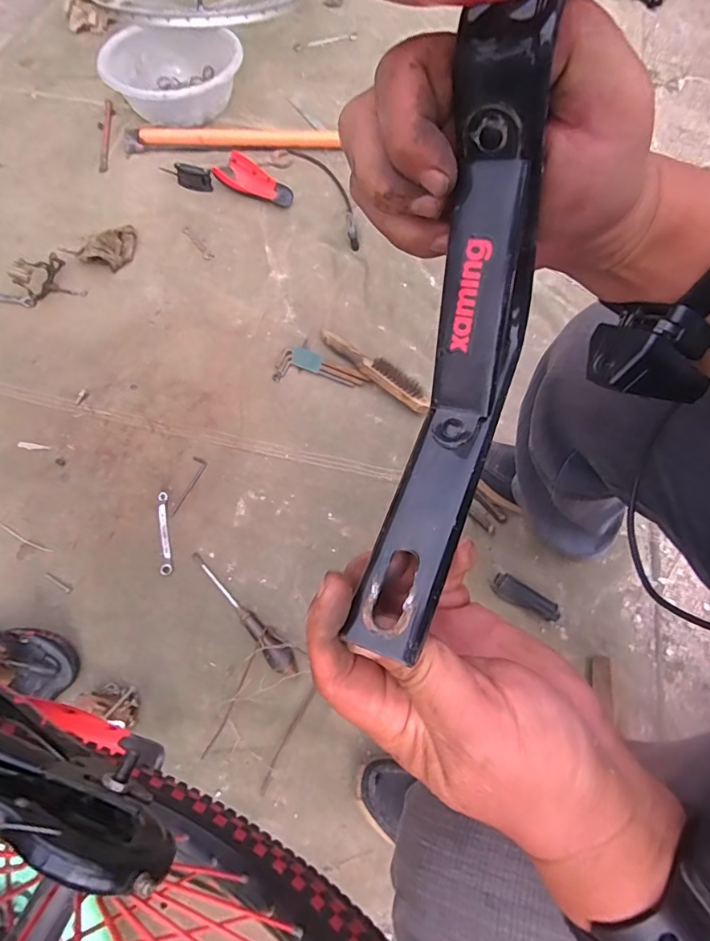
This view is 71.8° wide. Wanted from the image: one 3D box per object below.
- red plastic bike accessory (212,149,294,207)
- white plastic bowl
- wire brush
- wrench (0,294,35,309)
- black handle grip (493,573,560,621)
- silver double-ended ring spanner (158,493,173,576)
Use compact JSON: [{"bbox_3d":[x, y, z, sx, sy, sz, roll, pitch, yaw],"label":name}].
[{"bbox_3d":[-0.233,-0.678,1.143,0.194,0.028,0.080,33,68,14],"label":"red plastic bike accessory"},{"bbox_3d":[-0.449,-0.988,1.237,0.331,0.107,0.267,-16,66,-9],"label":"white plastic bowl"},{"bbox_3d":[0.037,-0.192,0.924,0.258,0.034,0.046,40,69,16],"label":"wire brush"},{"bbox_3d":[-0.737,-0.357,1.015,0.150,0.006,0.031,12,64,4],"label":"wrench"},{"bbox_3d":[0.261,0.194,0.748,0.100,0.014,0.036,30,67,12],"label":"black handle grip"},{"bbox_3d":[-0.309,0.099,0.797,0.018,0.004,0.140,-9,65,-6],"label":"silver double-ended ring spanner"}]

